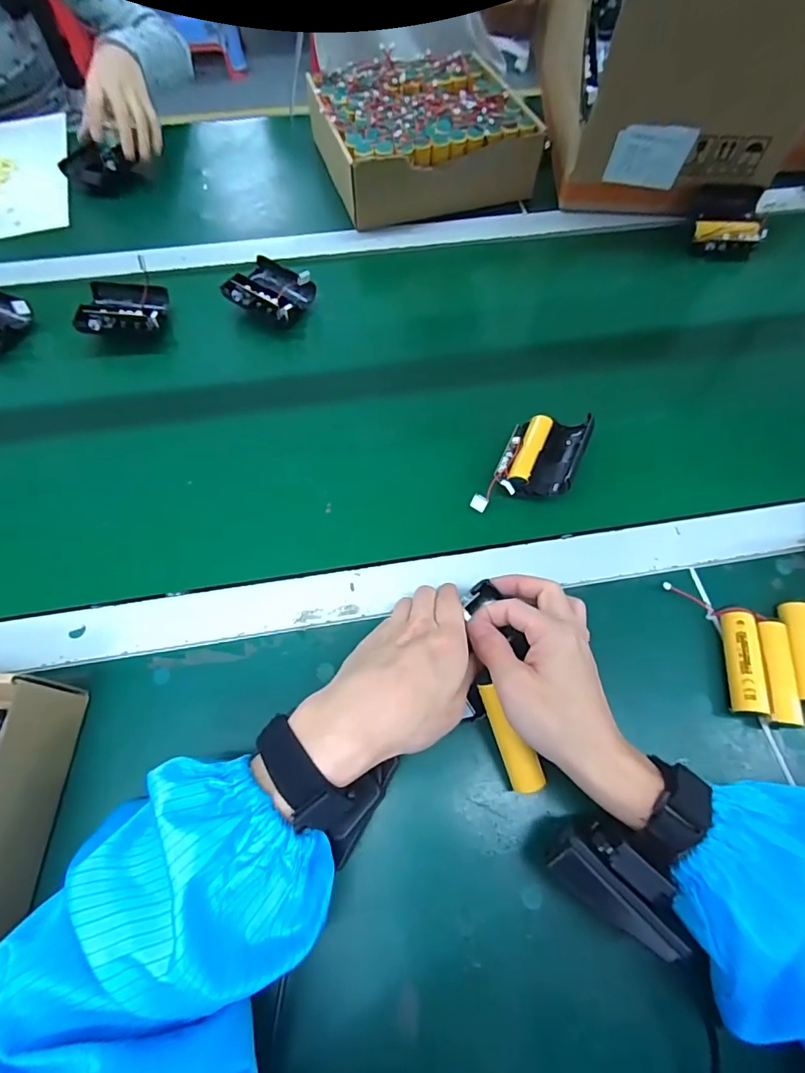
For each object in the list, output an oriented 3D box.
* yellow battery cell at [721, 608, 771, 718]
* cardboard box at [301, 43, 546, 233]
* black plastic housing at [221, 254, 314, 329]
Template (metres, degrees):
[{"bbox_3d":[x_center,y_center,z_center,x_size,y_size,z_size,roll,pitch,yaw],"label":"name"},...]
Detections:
[{"bbox_3d":[0.246,0.091,0.347,0.019,0.022,0.072,8,65,2],"label":"yellow battery cell"},{"bbox_3d":[0.022,-0.511,0.611,0.233,0.074,0.212,-17,66,-10],"label":"cardboard box"},{"bbox_3d":[-0.141,-0.265,0.514,0.075,0.031,0.070,26,67,11],"label":"black plastic housing"}]

